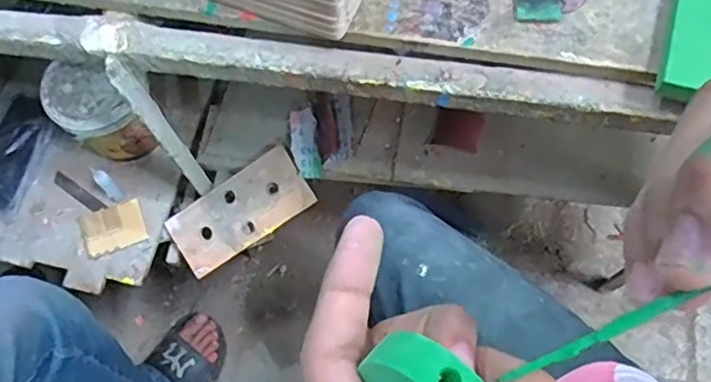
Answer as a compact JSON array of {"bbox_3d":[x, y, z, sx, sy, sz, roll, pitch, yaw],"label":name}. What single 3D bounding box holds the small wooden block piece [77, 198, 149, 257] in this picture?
[{"bbox_3d":[-0.326,0.049,0.829,0.080,0.009,0.063,-20,69,-6],"label":"small wooden block piece"}]

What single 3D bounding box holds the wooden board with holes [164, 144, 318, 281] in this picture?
[{"bbox_3d":[-0.153,0.028,0.818,0.190,0.011,0.089,-34,90,5],"label":"wooden board with holes"}]

